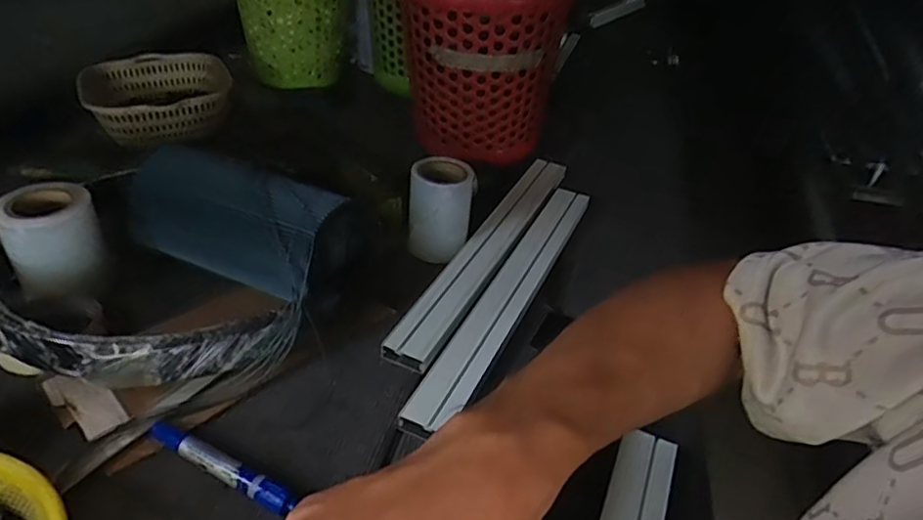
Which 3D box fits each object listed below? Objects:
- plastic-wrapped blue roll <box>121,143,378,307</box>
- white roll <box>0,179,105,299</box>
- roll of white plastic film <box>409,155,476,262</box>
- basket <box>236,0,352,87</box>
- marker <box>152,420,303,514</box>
[{"bbox_3d":[-0.237,-0.049,0.653,0.311,0.098,0.123,24,40,23],"label":"plastic-wrapped blue roll"},{"bbox_3d":[-0.393,-0.019,0.601,0.082,0.082,0.071,-19,43,-29],"label":"white roll"},{"bbox_3d":[-0.024,-0.058,0.726,0.072,0.100,0.063,7,37,2],"label":"roll of white plastic film"},{"bbox_3d":[-0.295,-0.424,1.104,0.189,0.169,0.194,1,37,-6],"label":"basket"},{"bbox_3d":[-0.182,0.157,0.474,0.137,0.013,0.017,21,39,20],"label":"marker"}]

